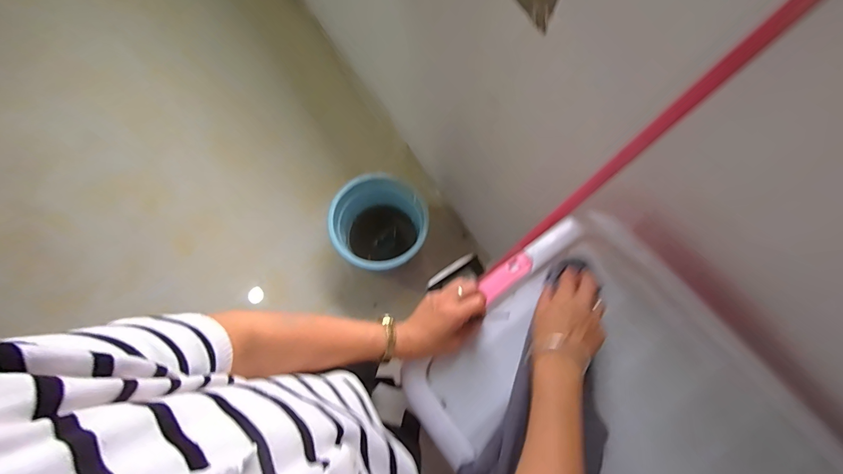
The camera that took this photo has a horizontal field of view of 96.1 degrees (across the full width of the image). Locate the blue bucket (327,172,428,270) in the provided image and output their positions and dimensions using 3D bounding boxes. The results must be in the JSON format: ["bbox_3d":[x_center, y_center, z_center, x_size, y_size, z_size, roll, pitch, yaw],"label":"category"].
[{"bbox_3d":[-0.143,-0.036,1.349,0.317,0.261,0.323,1,74,-2],"label":"blue bucket"}]

